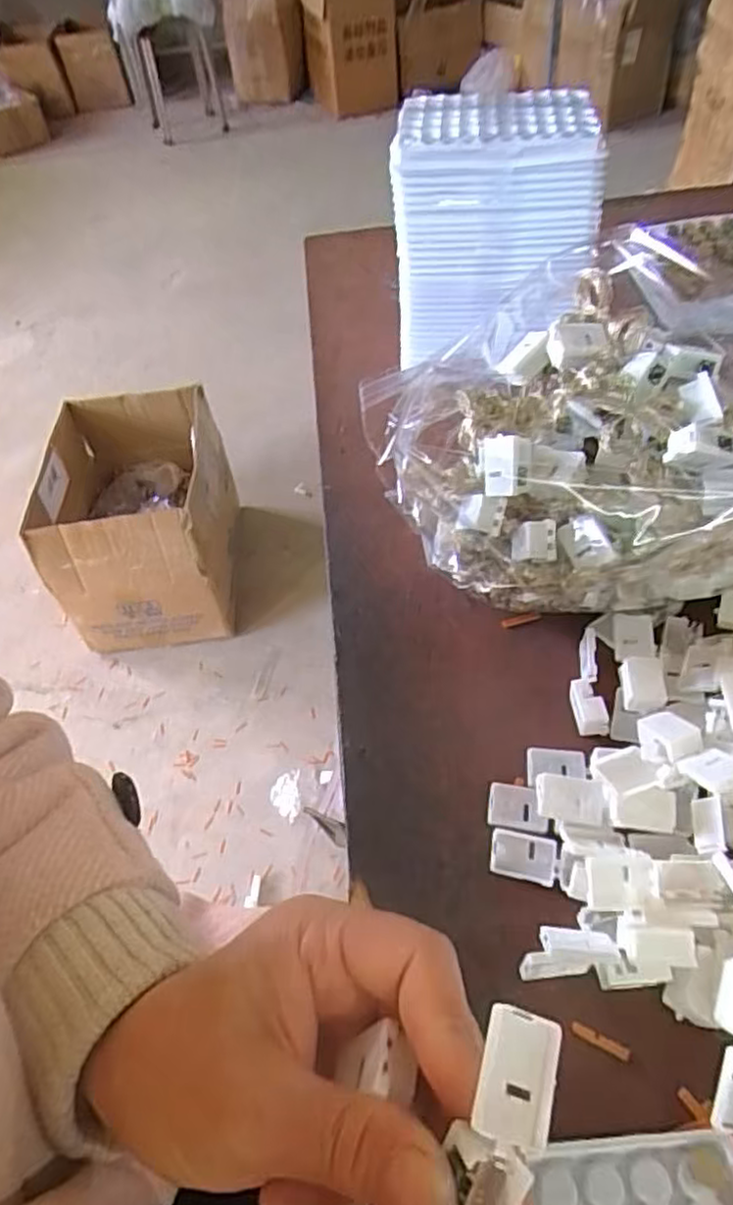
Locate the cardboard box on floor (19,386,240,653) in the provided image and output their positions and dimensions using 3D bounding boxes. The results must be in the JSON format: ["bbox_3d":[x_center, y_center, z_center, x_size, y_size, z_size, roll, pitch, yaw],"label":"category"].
[{"bbox_3d":[-0.417,-0.154,1.283,0.309,0.271,0.394,-8,51,-1],"label":"cardboard box on floor"}]

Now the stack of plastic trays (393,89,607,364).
[{"bbox_3d":[0.089,-0.257,0.485,0.133,0.150,0.086,8,52,12],"label":"stack of plastic trays"}]

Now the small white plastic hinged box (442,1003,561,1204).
[{"bbox_3d":[0.031,0.128,0.165,0.021,0.014,0.053,25,60,-11],"label":"small white plastic hinged box"}]

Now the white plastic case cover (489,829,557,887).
[{"bbox_3d":[0.068,0.111,0.300,0.028,0.006,0.020,11,90,22],"label":"white plastic case cover"}]

